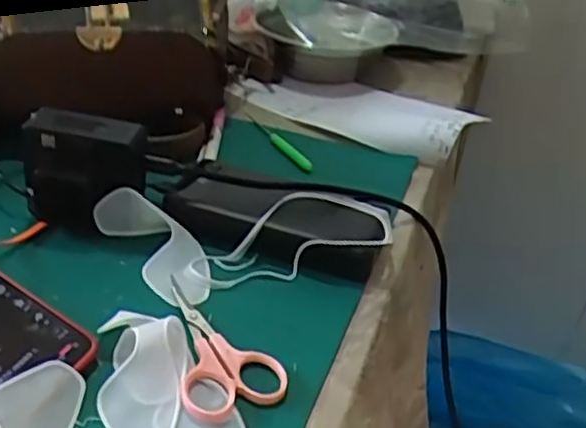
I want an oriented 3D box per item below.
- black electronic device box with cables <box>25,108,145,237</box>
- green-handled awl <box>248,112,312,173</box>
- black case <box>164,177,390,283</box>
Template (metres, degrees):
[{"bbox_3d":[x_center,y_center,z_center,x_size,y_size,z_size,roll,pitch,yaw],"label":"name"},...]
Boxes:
[{"bbox_3d":[-0.141,-0.026,0.465,0.078,0.074,0.047,8,33,2],"label":"black electronic device box with cables"},{"bbox_3d":[-0.014,-0.066,0.599,0.011,0.005,0.098,-14,39,-29],"label":"green-handled awl"},{"bbox_3d":[-0.013,0.003,0.466,0.149,0.034,0.053,10,34,6],"label":"black case"}]

